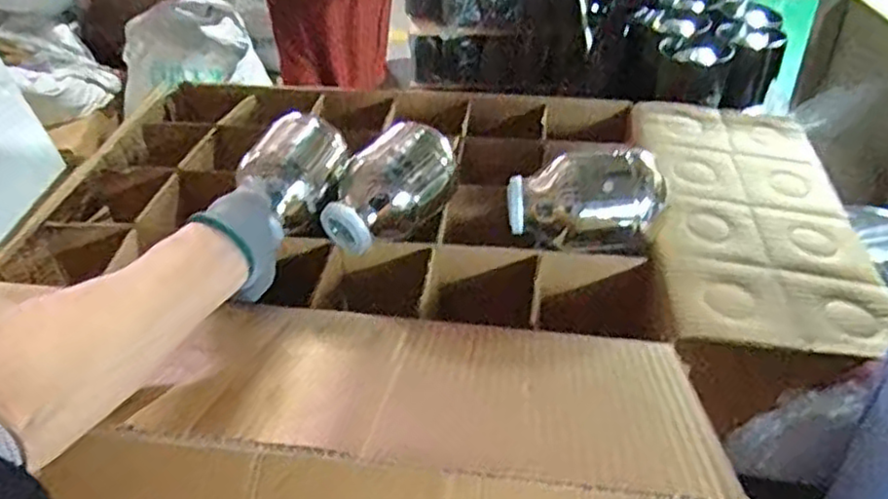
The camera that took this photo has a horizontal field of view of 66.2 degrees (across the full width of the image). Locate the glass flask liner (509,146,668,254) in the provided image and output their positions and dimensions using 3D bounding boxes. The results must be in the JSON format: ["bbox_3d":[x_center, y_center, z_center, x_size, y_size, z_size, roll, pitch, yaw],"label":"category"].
[{"bbox_3d":[0.144,-0.053,0.691,0.149,0.085,0.079,4,37,7],"label":"glass flask liner"}]

